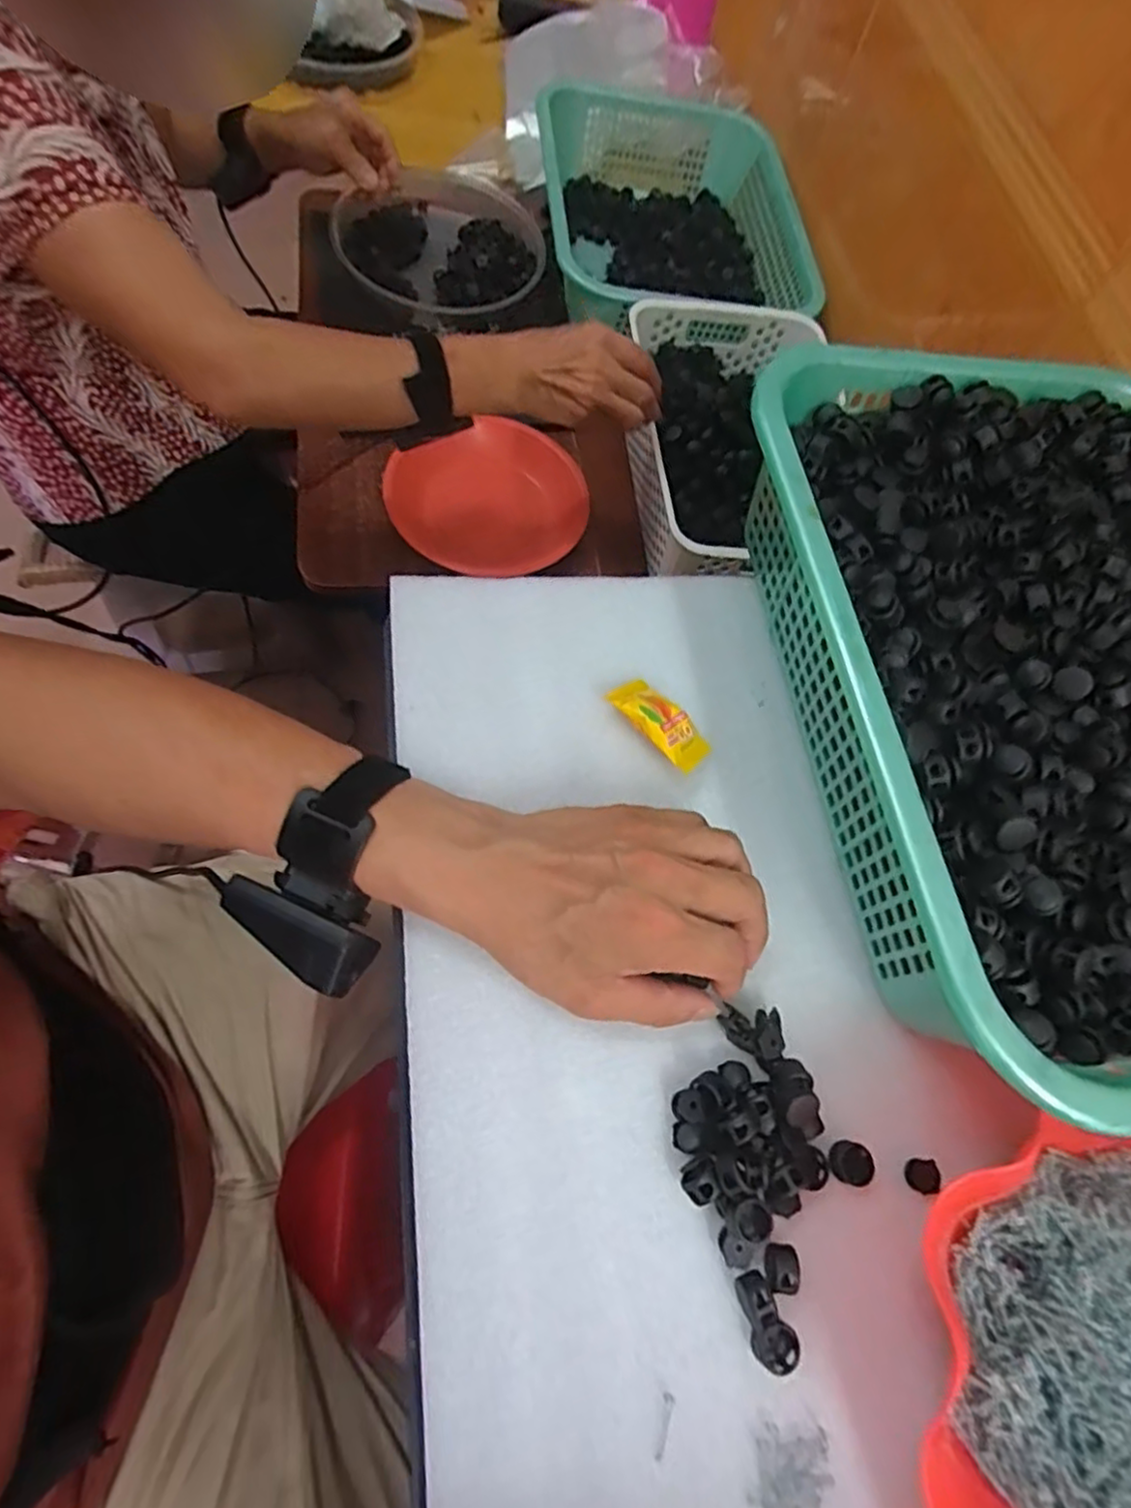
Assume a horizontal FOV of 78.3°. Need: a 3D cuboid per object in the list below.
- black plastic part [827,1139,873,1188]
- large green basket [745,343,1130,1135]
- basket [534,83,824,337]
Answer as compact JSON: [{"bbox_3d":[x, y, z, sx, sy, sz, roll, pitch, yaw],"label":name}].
[{"bbox_3d":[0.126,0.180,0.306,0.018,0.006,0.017,3,67,-7],"label":"black plastic part"},{"bbox_3d":[0.255,-0.042,0.352,0.286,0.099,0.382,-5,68,-11],"label":"large green basket"},{"bbox_3d":[0.130,-0.653,0.848,0.293,0.103,0.420,-1,67,-9],"label":"basket"}]

